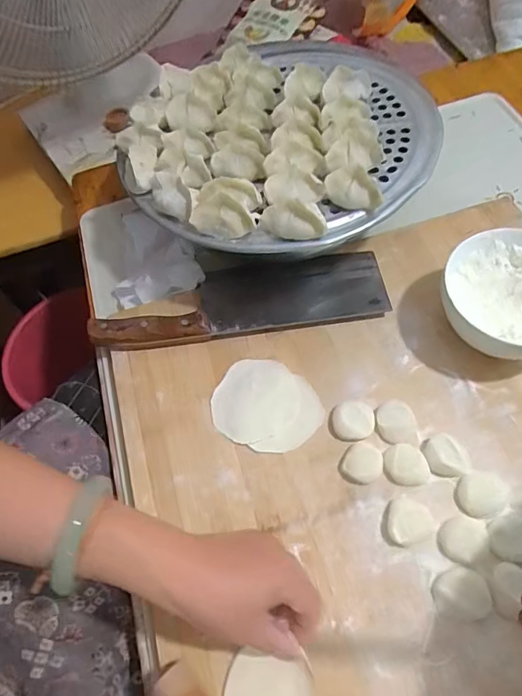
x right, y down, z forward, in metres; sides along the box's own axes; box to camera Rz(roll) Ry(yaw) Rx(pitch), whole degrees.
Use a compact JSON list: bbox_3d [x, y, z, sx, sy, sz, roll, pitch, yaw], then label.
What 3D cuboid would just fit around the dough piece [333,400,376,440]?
[{"bbox_3d":[0.083,0.064,0.428,0.037,0.021,0.036,-3,60,5],"label":"dough piece"}]

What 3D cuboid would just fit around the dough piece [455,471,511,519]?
[{"bbox_3d":[0.182,0.121,0.394,0.042,0.011,0.035,-16,60,-3],"label":"dough piece"}]

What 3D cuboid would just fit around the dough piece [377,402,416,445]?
[{"bbox_3d":[0.121,0.067,0.426,0.033,0.015,0.034,-3,60,5],"label":"dough piece"}]

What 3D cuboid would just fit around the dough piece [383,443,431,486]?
[{"bbox_3d":[0.123,0.100,0.406,0.032,0.016,0.037,-19,60,-5],"label":"dough piece"}]

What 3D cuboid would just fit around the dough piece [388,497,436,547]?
[{"bbox_3d":[0.119,0.139,0.385,0.038,0.017,0.034,-20,60,-5],"label":"dough piece"}]

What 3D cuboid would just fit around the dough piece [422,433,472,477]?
[{"bbox_3d":[0.157,0.093,0.409,0.036,0.017,0.036,-3,60,5],"label":"dough piece"}]

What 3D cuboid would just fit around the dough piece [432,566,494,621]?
[{"bbox_3d":[0.151,0.186,0.360,0.038,0.011,0.033,-15,60,-2],"label":"dough piece"}]

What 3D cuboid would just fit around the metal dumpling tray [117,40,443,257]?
[{"bbox_3d":[0.024,-0.232,0.497,0.300,0.054,0.324,37,70,24],"label":"metal dumpling tray"}]

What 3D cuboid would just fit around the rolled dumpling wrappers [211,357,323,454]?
[{"bbox_3d":[0.004,0.054,0.449,0.098,0.004,0.086,33,69,22],"label":"rolled dumpling wrappers"}]

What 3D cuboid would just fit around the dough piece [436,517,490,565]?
[{"bbox_3d":[0.159,0.151,0.375,0.034,0.017,0.033,-3,60,5],"label":"dough piece"}]

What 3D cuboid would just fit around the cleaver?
[{"bbox_3d":[-0.024,-0.054,0.501,0.301,0.013,0.086,-9,60,1],"label":"cleaver"}]

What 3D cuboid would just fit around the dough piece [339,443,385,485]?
[{"bbox_3d":[0.087,0.099,0.411,0.033,0.018,0.035,-3,60,5],"label":"dough piece"}]

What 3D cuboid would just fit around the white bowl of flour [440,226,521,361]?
[{"bbox_3d":[0.232,-0.044,0.450,0.122,0.071,0.128,-3,60,5],"label":"white bowl of flour"}]

